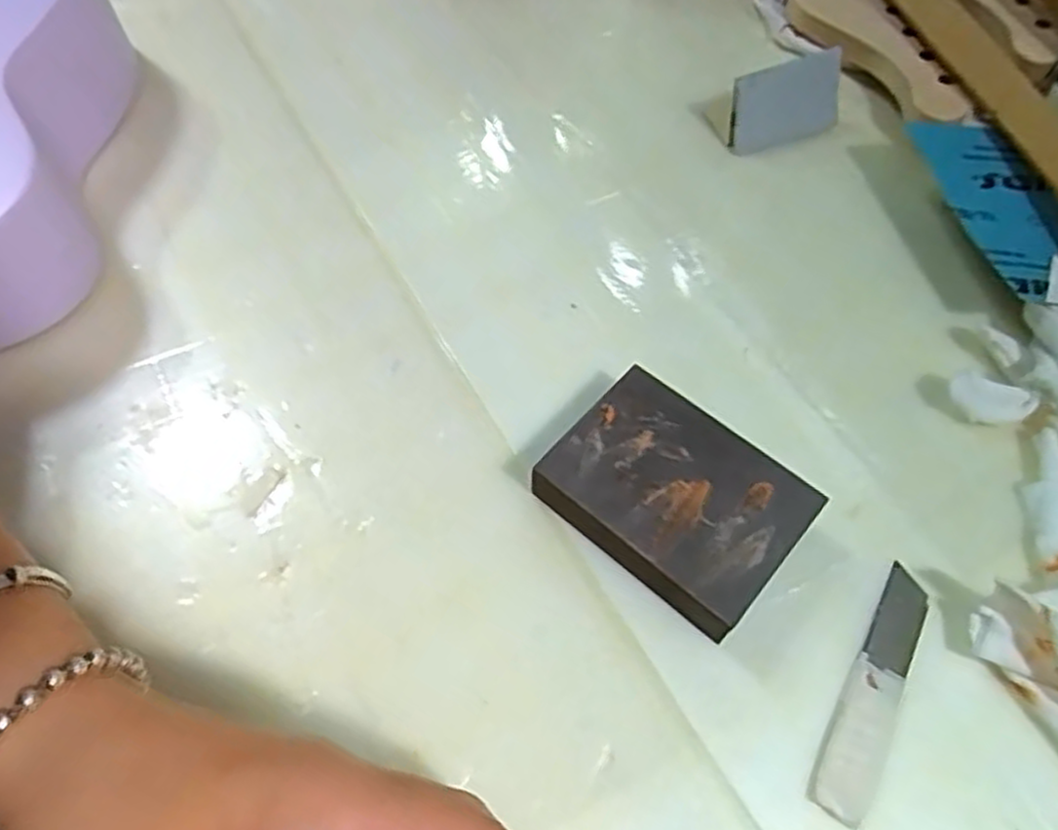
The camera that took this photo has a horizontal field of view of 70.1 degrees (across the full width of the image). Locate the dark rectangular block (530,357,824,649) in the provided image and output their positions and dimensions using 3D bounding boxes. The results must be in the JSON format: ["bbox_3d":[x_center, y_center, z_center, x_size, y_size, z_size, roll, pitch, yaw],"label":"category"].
[{"bbox_3d":[0.059,0.033,0.310,0.095,0.029,0.068,38,66,20],"label":"dark rectangular block"}]

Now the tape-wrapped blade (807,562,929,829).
[{"bbox_3d":[0.131,0.101,0.282,0.020,0.004,0.099,28,63,15],"label":"tape-wrapped blade"}]

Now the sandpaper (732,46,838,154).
[{"bbox_3d":[0.145,-0.176,0.428,0.066,0.044,0.011,-17,32,-6],"label":"sandpaper"}]

